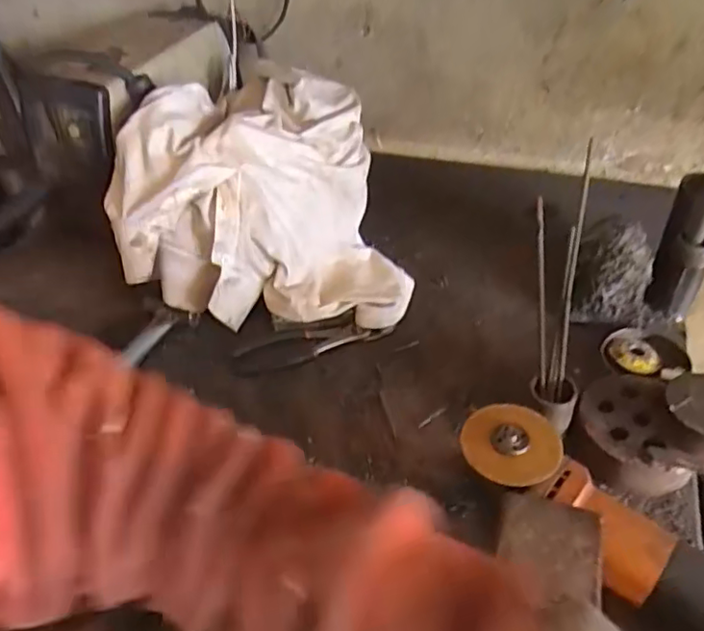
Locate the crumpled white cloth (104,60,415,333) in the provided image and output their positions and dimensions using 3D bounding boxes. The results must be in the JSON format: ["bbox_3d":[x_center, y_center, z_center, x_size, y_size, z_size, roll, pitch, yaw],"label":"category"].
[{"bbox_3d":[-0.114,-0.158,0.743,0.313,0.206,0.291,-5,42,0],"label":"crumpled white cloth"}]

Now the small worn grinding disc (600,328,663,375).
[{"bbox_3d":[0.307,0.041,0.653,0.060,0.012,0.062,-3,42,3],"label":"small worn grinding disc"}]

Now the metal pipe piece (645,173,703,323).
[{"bbox_3d":[0.377,-0.086,0.667,0.053,0.178,0.068,16,46,23],"label":"metal pipe piece"}]

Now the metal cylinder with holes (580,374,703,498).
[{"bbox_3d":[0.273,0.097,0.532,0.134,0.072,0.102,4,43,10],"label":"metal cylinder with holes"}]

